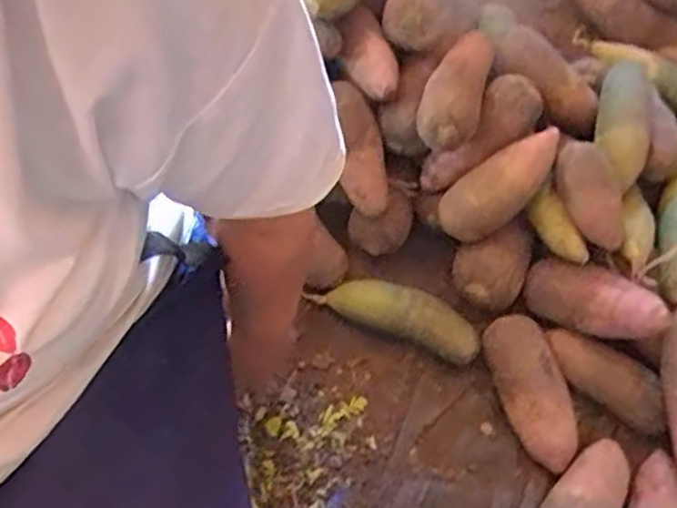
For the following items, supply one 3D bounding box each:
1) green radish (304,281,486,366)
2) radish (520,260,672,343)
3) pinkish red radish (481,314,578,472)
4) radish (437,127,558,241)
[{"bbox_3d":[0.072,0.070,0.834,0.197,0.051,0.051,22,65,7],"label":"green radish"},{"bbox_3d":[0.284,0.052,0.789,0.159,0.061,0.061,19,59,43],"label":"radish"},{"bbox_3d":[0.214,0.152,0.787,0.067,0.070,0.167,-16,66,-11],"label":"pinkish red radish"},{"bbox_3d":[0.181,-0.077,0.790,0.160,0.057,0.058,-41,70,11],"label":"radish"}]

